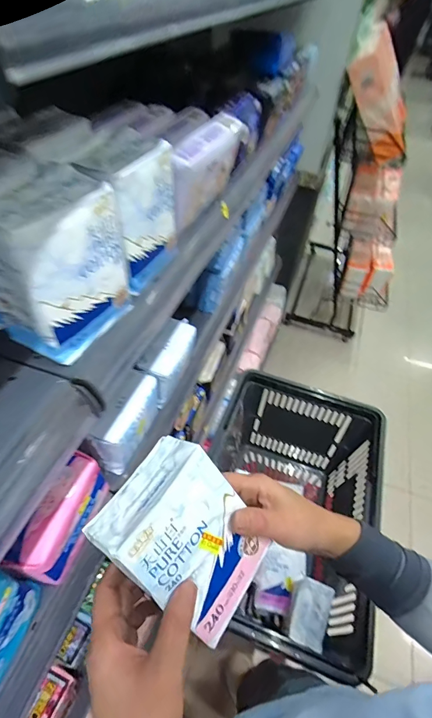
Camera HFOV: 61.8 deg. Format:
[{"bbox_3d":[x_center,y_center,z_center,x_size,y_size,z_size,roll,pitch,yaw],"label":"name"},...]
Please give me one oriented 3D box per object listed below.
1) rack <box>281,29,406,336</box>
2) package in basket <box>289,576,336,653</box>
[{"bbox_3d":[0.664,-0.721,1.682,0.434,1.085,0.799,16,49,8],"label":"rack"},{"bbox_3d":[0.153,0.408,0.580,0.063,0.029,0.094,25,51,16],"label":"package in basket"}]

